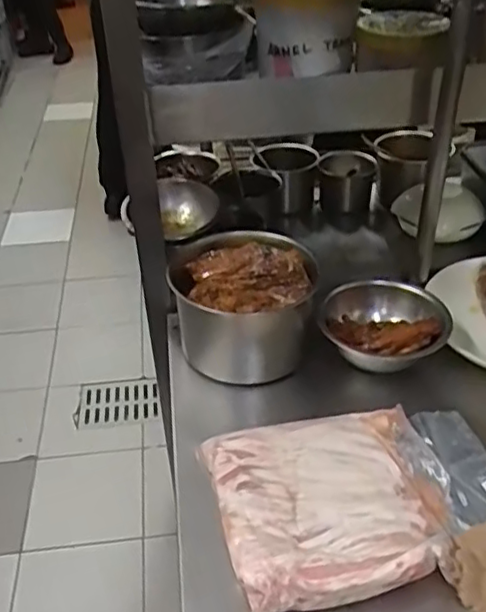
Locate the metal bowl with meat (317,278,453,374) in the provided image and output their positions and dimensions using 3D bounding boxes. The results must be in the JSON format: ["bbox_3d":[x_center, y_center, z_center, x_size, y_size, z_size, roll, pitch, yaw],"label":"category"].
[{"bbox_3d":[0.189,0.025,0.889,0.162,0.062,0.131,6,36,3],"label":"metal bowl with meat"}]

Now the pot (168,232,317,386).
[{"bbox_3d":[-0.001,0.000,0.919,0.184,0.136,0.181,0,36,0],"label":"pot"}]

